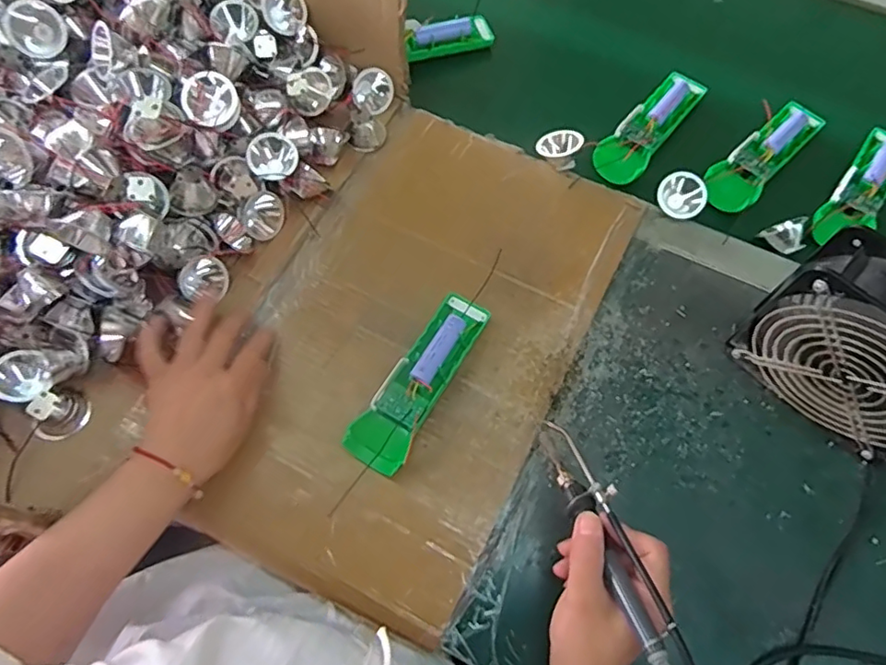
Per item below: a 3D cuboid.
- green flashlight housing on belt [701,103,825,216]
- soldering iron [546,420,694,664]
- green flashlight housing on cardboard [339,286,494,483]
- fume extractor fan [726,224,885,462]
[{"bbox_3d":[0.321,-0.178,0.584,0.050,0.030,0.146,42,73,17],"label":"green flashlight housing on belt"},{"bbox_3d":[0.110,0.137,0.378,0.028,0.019,0.191,-14,45,-8],"label":"soldering iron"},{"bbox_3d":[-0.018,0.040,0.477,0.046,0.032,0.160,29,70,12],"label":"green flashlight housing on cardboard"},{"bbox_3d":[0.310,0.017,0.432,0.057,0.156,0.146,-41,72,-16],"label":"fume extractor fan"}]

